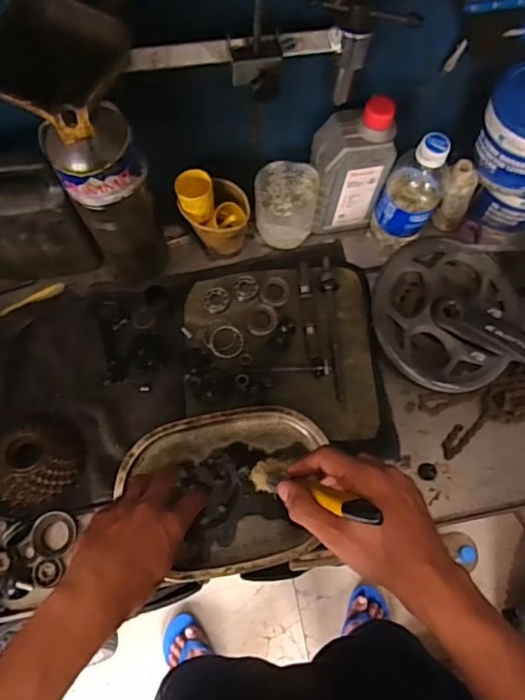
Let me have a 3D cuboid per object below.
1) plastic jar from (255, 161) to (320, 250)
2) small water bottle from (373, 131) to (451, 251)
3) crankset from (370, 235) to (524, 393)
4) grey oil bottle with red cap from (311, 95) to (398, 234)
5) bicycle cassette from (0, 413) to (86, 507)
[{"bbox_3d":[0.027,-0.169,0.637,0.071,0.079,0.062,3,68,0],"label":"plastic jar"},{"bbox_3d":[0.171,-0.179,0.616,0.062,0.156,0.061,0,68,-1],"label":"small water bottle"},{"bbox_3d":[0.247,-0.041,0.621,0.243,0.050,0.171,0,68,-1],"label":"crankset"},{"bbox_3d":[0.099,-0.202,0.611,0.081,0.171,0.051,-5,68,-3],"label":"grey oil bottle with red cap"},{"bbox_3d":[-0.242,0.108,0.559,0.097,0.040,0.096,0,68,-1],"label":"bicycle cassette"}]

